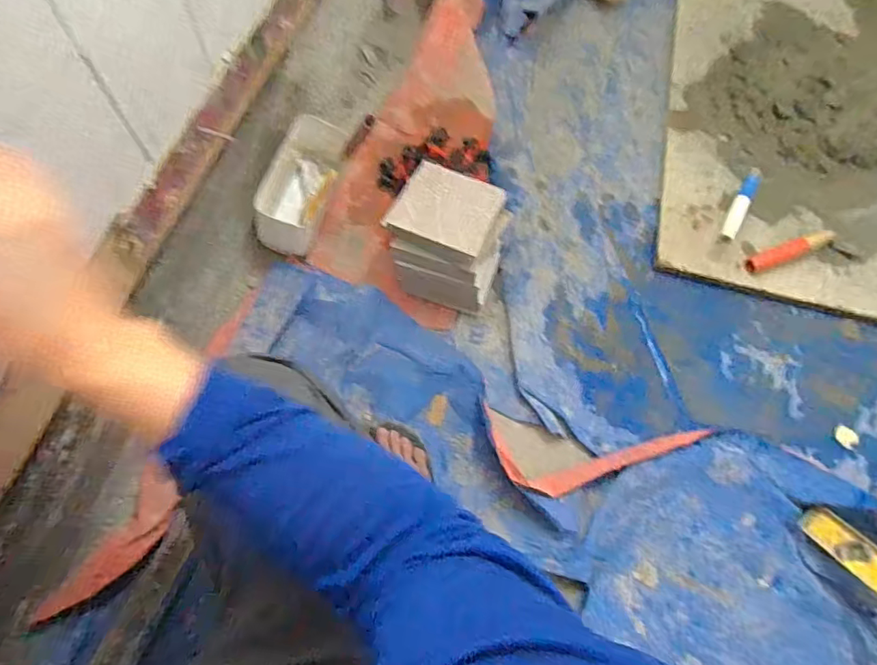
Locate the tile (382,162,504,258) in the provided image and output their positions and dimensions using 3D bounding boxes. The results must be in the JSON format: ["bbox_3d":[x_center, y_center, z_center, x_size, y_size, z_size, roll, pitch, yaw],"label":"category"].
[{"bbox_3d":[0.013,-0.206,0.861,0.160,0.015,0.141,24,68,5],"label":"tile"}]

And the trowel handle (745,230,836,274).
[{"bbox_3d":[0.701,-0.162,1.053,0.192,0.036,0.034,-18,71,-6],"label":"trowel handle"}]

